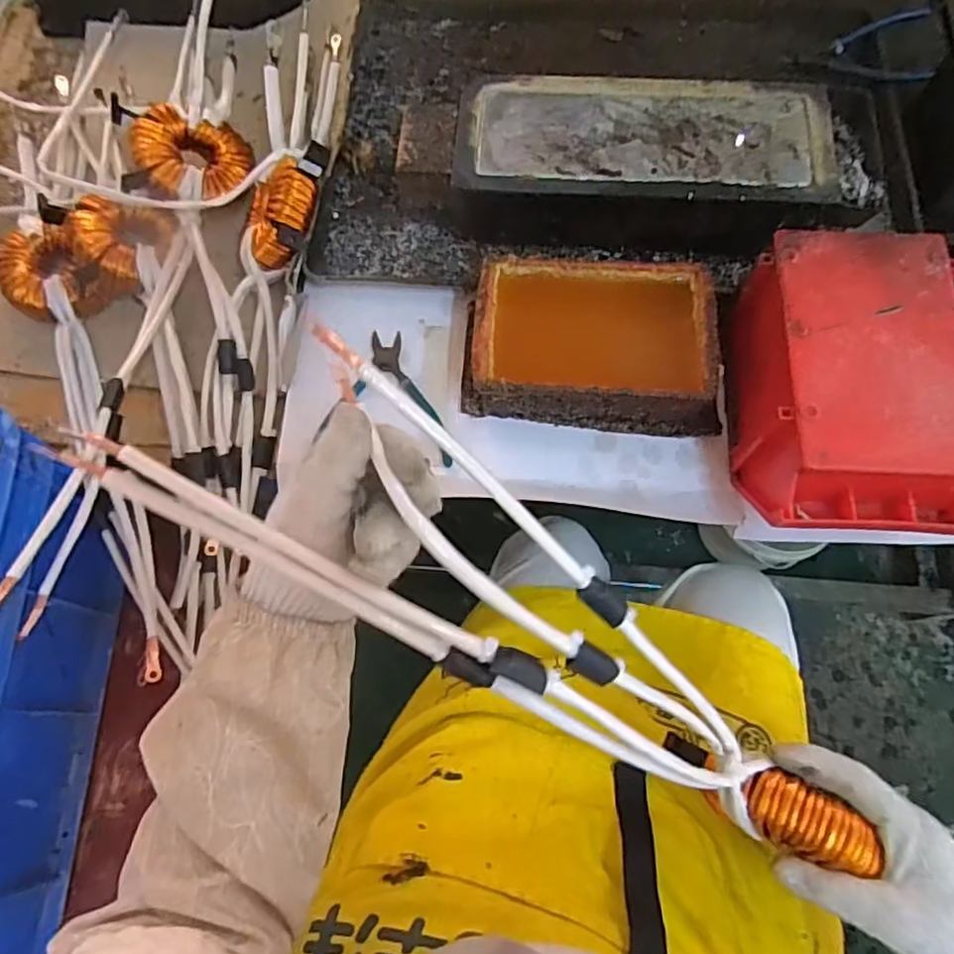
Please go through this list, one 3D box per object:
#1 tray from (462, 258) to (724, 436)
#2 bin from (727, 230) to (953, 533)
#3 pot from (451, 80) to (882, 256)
[{"bbox_3d":[0.104,-0.117,0.578,0.219,0.064,0.132,3,70,3],"label":"tray"},{"bbox_3d":[0.296,-0.069,0.520,0.151,0.096,0.233,1,70,2],"label":"bin"},{"bbox_3d":[0.168,-0.292,0.631,0.372,0.087,0.168,1,70,3],"label":"pot"}]

